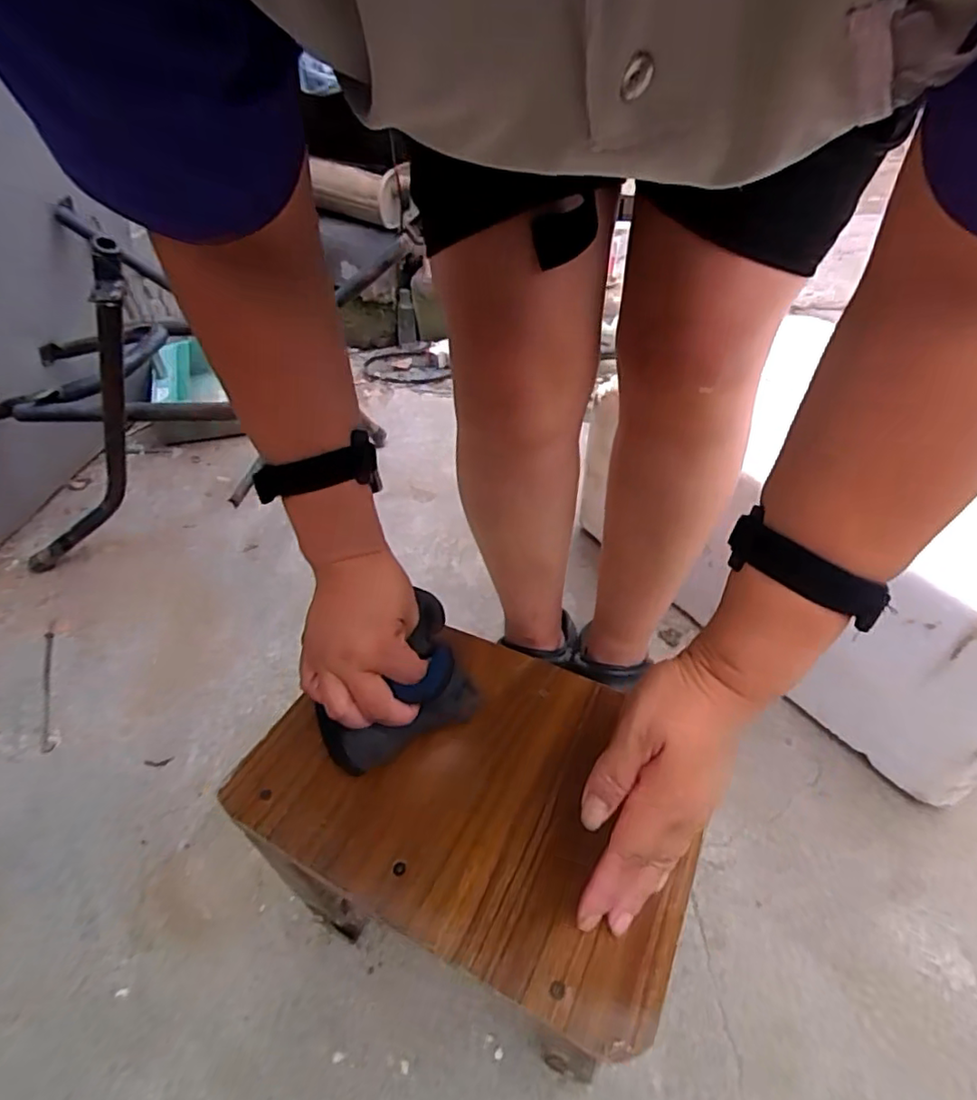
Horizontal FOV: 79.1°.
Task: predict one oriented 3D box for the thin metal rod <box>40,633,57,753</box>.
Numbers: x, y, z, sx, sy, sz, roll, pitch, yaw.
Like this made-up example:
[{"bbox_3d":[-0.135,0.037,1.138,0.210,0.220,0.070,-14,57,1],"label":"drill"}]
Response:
[{"bbox_3d":[-0.599,0.190,0.803,0.018,0.008,0.211,-21,46,-21],"label":"thin metal rod"}]

